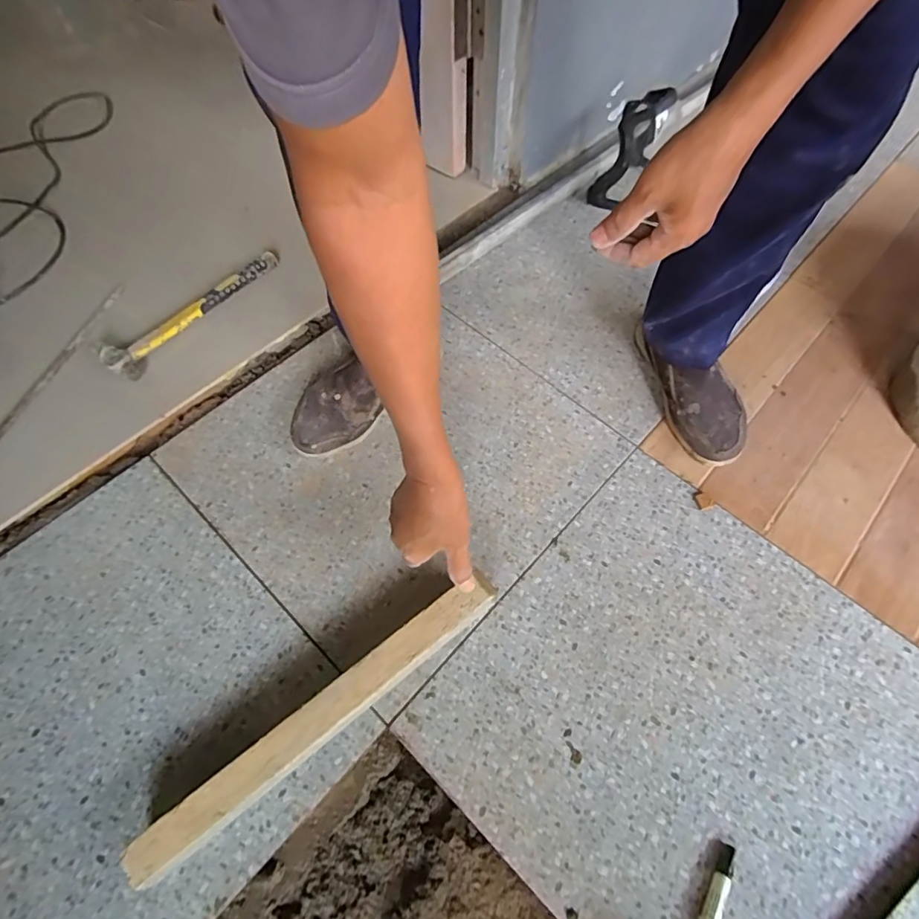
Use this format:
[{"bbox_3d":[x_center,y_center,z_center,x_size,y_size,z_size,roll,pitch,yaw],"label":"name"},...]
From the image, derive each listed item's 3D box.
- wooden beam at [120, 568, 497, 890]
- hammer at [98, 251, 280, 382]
[{"bbox_3d":[-0.131,0.265,0.535,0.410,0.066,0.042,-34,68,-19],"label":"wooden beam"},{"bbox_3d":[-0.425,-0.246,0.809,0.063,0.028,0.317,30,64,14],"label":"hammer"}]

